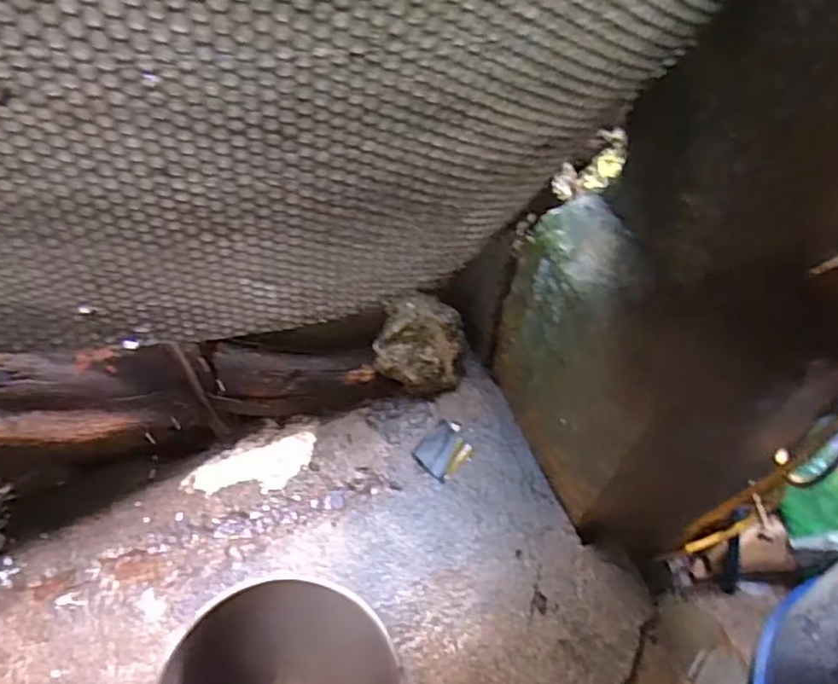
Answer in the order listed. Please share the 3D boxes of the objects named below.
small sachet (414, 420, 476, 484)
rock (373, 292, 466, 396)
[{"bbox_3d":[0.040,0.158,0.981,0.067,0.006,0.085,38,60,22],"label":"small sachet"},{"bbox_3d":[0.005,0.012,1.000,0.133,0.138,0.098,8,54,2],"label":"rock"}]

